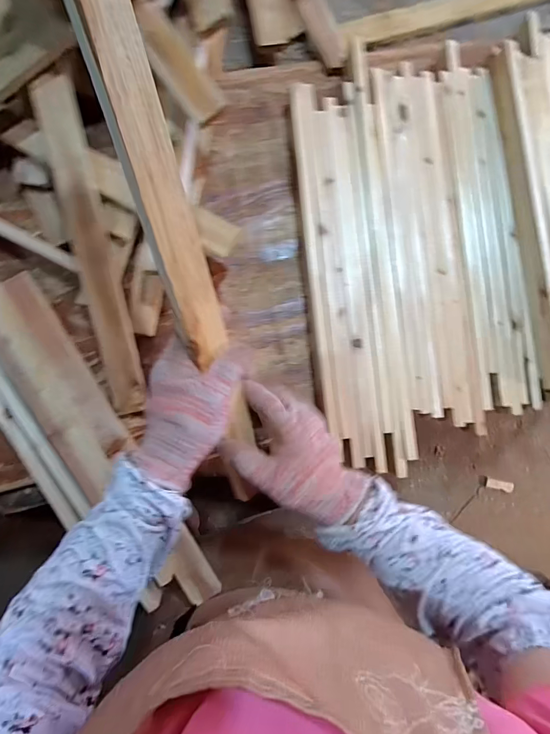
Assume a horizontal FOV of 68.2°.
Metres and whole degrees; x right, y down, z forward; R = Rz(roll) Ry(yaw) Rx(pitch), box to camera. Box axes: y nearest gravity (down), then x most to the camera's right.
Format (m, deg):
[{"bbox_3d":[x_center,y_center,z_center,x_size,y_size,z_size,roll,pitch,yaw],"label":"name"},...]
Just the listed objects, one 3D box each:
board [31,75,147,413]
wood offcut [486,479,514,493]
[{"bbox_3d":[-0.220,-0.129,0.497,0.045,0.024,0.384,-10,104,-8],"label":"board"},{"bbox_3d":[0.762,0.400,1.368,0.097,0.010,0.033,11,84,-7],"label":"wood offcut"}]

